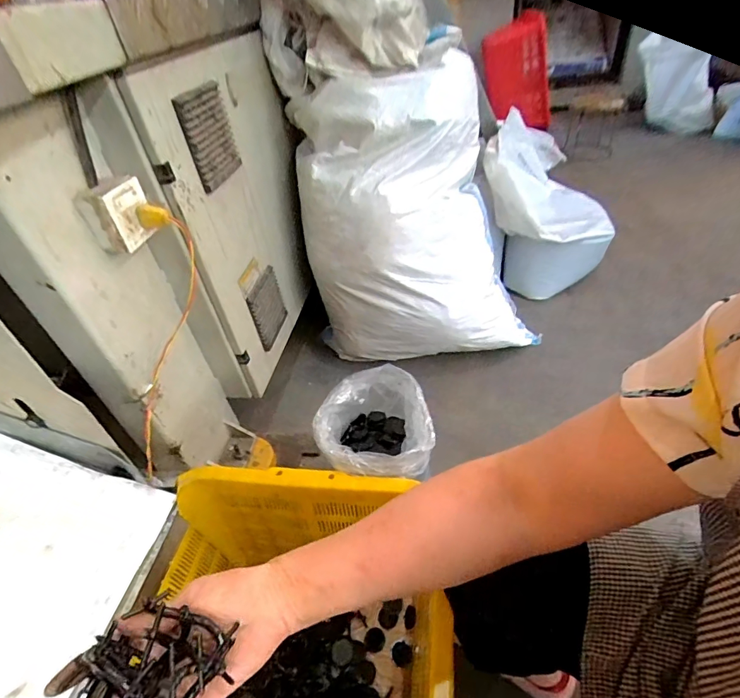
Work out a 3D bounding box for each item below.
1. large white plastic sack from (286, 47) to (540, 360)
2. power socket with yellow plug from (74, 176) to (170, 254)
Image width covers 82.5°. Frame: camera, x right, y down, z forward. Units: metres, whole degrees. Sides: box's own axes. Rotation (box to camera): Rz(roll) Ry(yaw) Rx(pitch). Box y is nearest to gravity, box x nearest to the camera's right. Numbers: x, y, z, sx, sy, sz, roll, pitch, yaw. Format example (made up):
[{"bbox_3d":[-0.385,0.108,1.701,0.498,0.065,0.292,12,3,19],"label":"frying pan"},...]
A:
[{"bbox_3d":[0.110,-0.311,1.080,0.545,0.629,0.375,-11,41,-4],"label":"large white plastic sack"},{"bbox_3d":[-0.357,-0.198,0.623,0.076,0.084,0.096,12,45,20],"label":"power socket with yellow plug"}]

